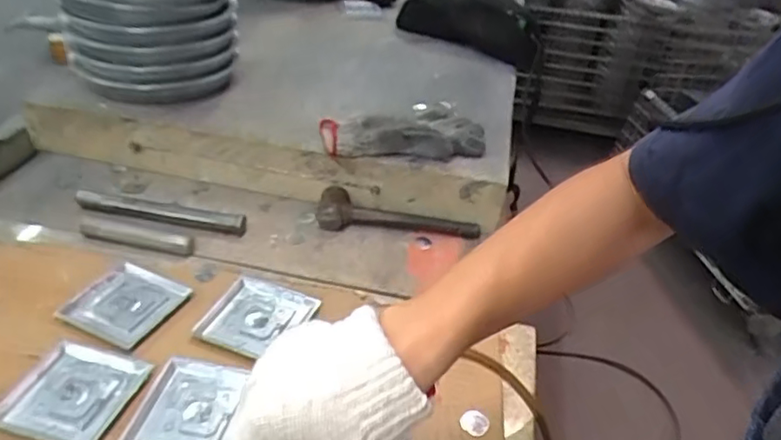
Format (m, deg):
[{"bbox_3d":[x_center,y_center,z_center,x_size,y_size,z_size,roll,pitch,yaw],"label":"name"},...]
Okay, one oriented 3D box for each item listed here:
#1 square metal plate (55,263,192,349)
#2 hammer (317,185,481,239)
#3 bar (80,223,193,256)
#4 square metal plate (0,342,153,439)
[{"bbox_3d":[-0.256,0.078,0.589,0.101,0.006,0.091,17,37,18],"label":"square metal plate"},{"bbox_3d":[0.005,0.001,0.716,0.193,0.036,0.052,12,35,10],"label":"hammer"},{"bbox_3d":[-0.278,0.019,0.663,0.130,0.009,0.025,9,35,6],"label":"bar"},{"bbox_3d":[-0.261,0.141,0.499,0.095,0.005,0.090,12,35,11],"label":"square metal plate"}]

